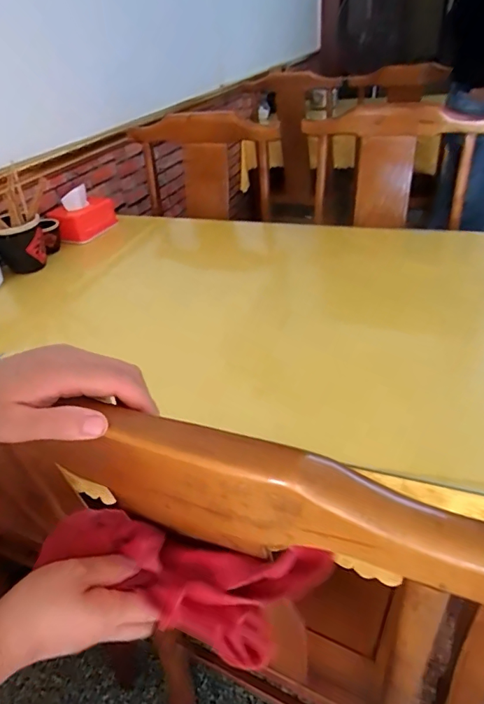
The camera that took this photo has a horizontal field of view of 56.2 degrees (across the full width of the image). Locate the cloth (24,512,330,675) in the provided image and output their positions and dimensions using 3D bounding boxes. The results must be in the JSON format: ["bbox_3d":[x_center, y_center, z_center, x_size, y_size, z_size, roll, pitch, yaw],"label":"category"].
[{"bbox_3d":[-0.053,0.181,0.367,0.225,0.076,0.075,10,36,16],"label":"cloth"}]

